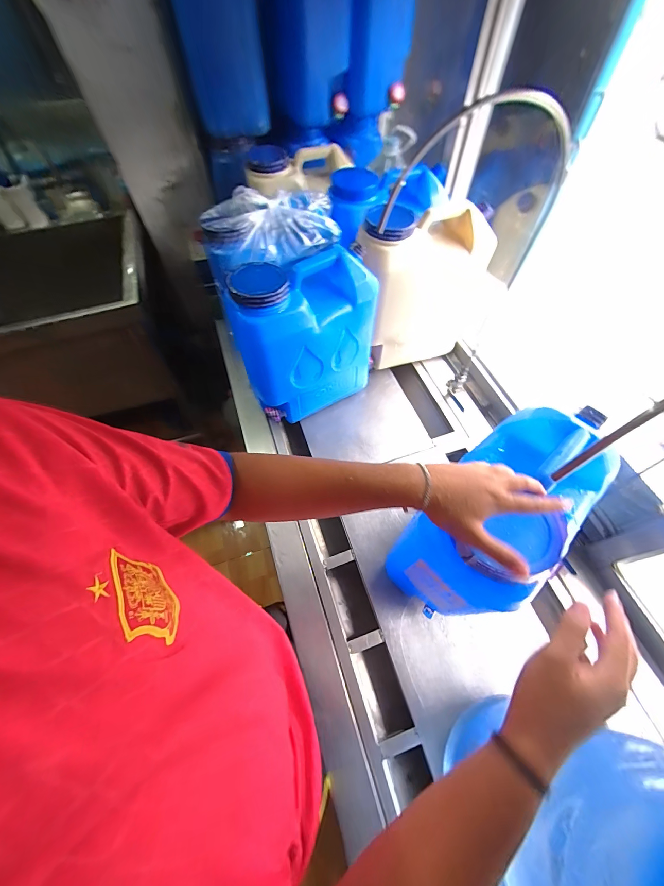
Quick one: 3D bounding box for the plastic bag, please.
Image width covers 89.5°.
[{"bbox_3d":[-0.137,-0.512,0.788,0.315,0.105,0.121,-26,63,-13],"label":"plastic bag"}]

